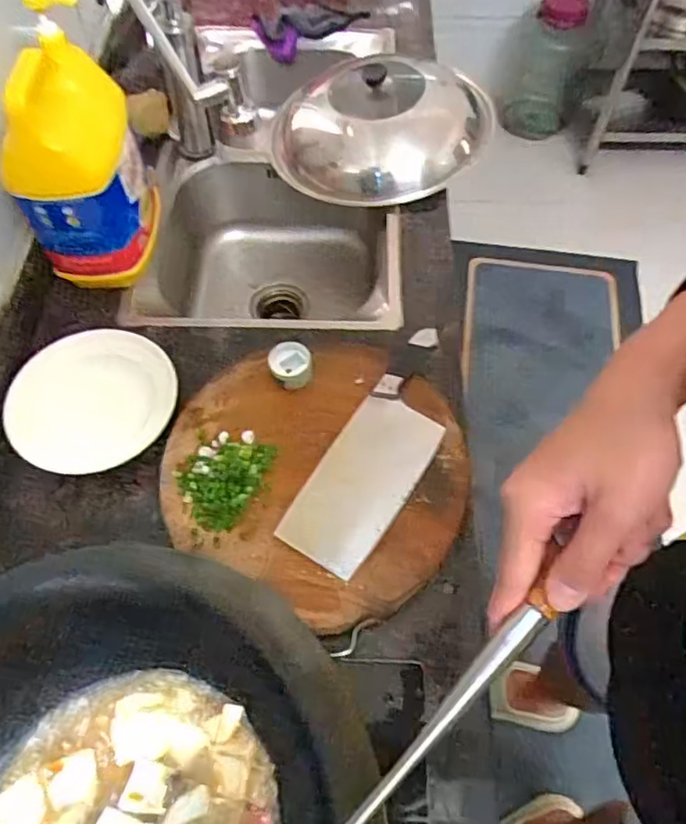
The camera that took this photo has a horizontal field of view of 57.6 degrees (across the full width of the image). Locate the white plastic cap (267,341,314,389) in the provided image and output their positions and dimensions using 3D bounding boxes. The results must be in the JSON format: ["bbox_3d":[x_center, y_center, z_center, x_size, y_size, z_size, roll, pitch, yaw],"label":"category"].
[{"bbox_3d":[-0.063,-0.055,0.761,0.053,0.043,0.044,-4,60,-2],"label":"white plastic cap"}]

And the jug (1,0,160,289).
[{"bbox_3d":[-0.333,-0.322,0.793,0.122,0.281,0.177,0,60,0],"label":"jug"}]

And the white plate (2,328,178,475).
[{"bbox_3d":[-0.296,-0.023,0.739,0.181,0.024,0.186,-3,60,-2],"label":"white plate"}]

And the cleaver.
[{"bbox_3d":[0.050,0.035,0.717,0.102,0.025,0.311,26,63,14],"label":"cleaver"}]

